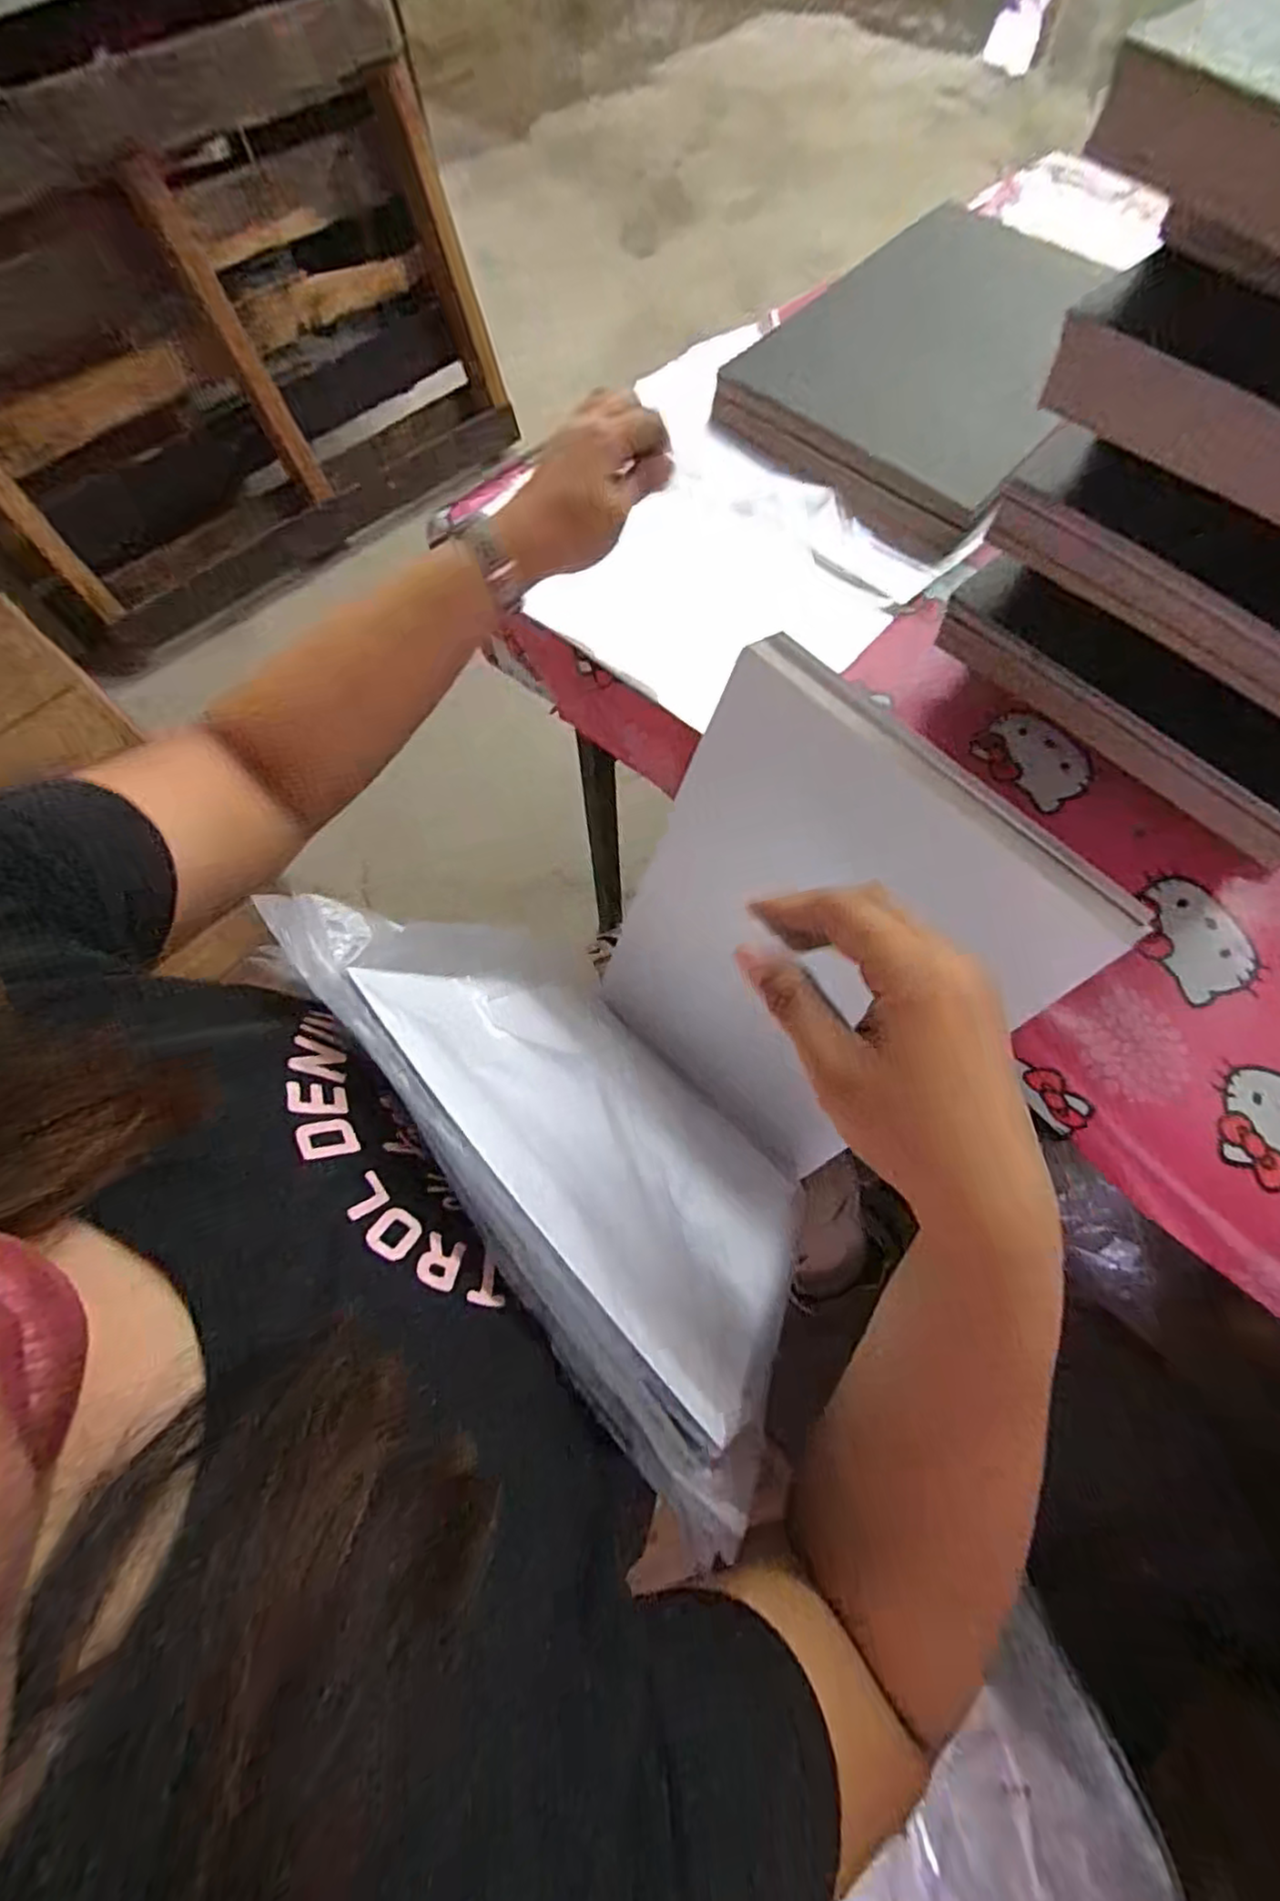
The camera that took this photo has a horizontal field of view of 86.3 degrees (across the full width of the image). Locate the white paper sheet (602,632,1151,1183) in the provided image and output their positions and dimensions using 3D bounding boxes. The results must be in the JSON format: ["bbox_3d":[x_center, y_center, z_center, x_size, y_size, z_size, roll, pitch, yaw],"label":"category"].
[{"bbox_3d":[0.099,-0.010,0.449,0.246,0.279,0.029,46,43,14],"label":"white paper sheet"}]

